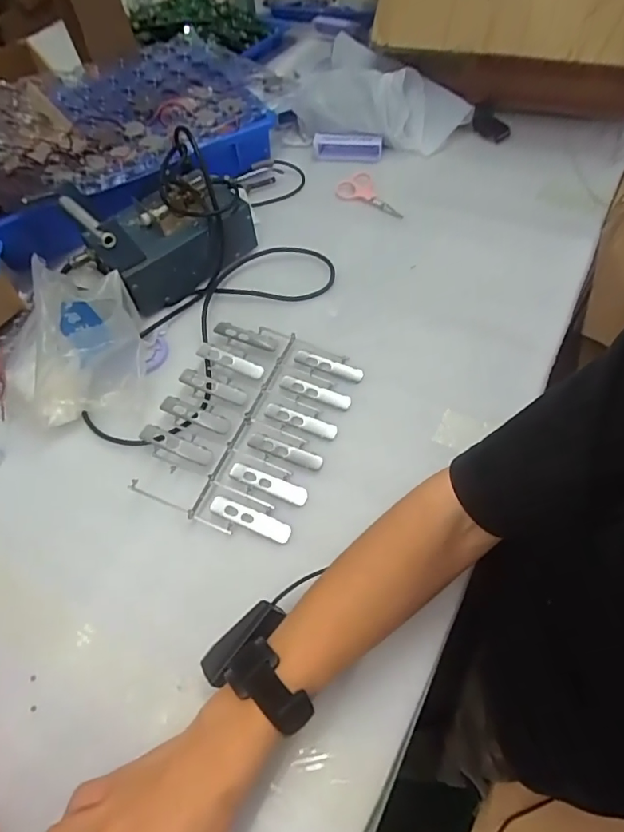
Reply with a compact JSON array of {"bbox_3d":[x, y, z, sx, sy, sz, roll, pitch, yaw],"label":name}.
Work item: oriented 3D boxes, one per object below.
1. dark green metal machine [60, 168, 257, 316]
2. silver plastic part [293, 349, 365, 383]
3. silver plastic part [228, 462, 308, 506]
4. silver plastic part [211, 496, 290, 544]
[{"bbox_3d":[-0.178,-0.232,0.605,0.191,0.109,0.120,-37,62,-17],"label":"dark green metal machine"},{"bbox_3d":[0.019,-0.056,0.547,0.079,0.007,0.018,17,61,15],"label":"silver plastic part"},{"bbox_3d":[-0.041,0.064,0.474,0.079,0.007,0.019,17,61,15],"label":"silver plastic part"},{"bbox_3d":[-0.057,0.094,0.457,0.079,0.005,0.019,19,61,16],"label":"silver plastic part"}]

